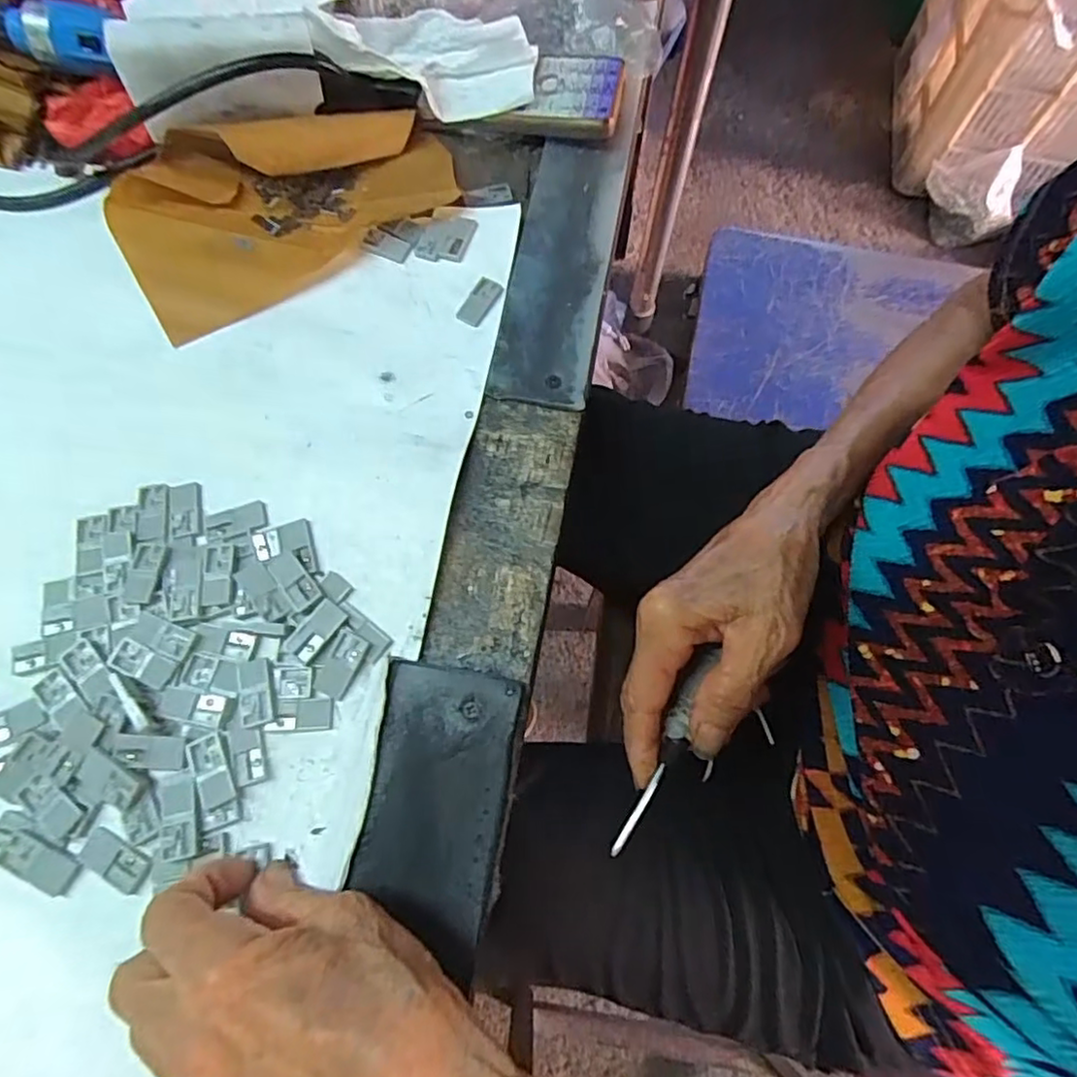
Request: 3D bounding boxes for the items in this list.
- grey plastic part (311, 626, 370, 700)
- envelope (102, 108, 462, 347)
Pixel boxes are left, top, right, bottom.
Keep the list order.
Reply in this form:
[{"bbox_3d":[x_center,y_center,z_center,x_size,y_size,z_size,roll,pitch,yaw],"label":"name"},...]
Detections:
[{"bbox_3d":[-0.085,0.054,0.272,0.015,0.008,0.027,26,71,11],"label":"grey plastic part"},{"bbox_3d":[-0.145,-0.201,0.357,0.185,0.029,0.124,-29,70,-9],"label":"envelope"}]

